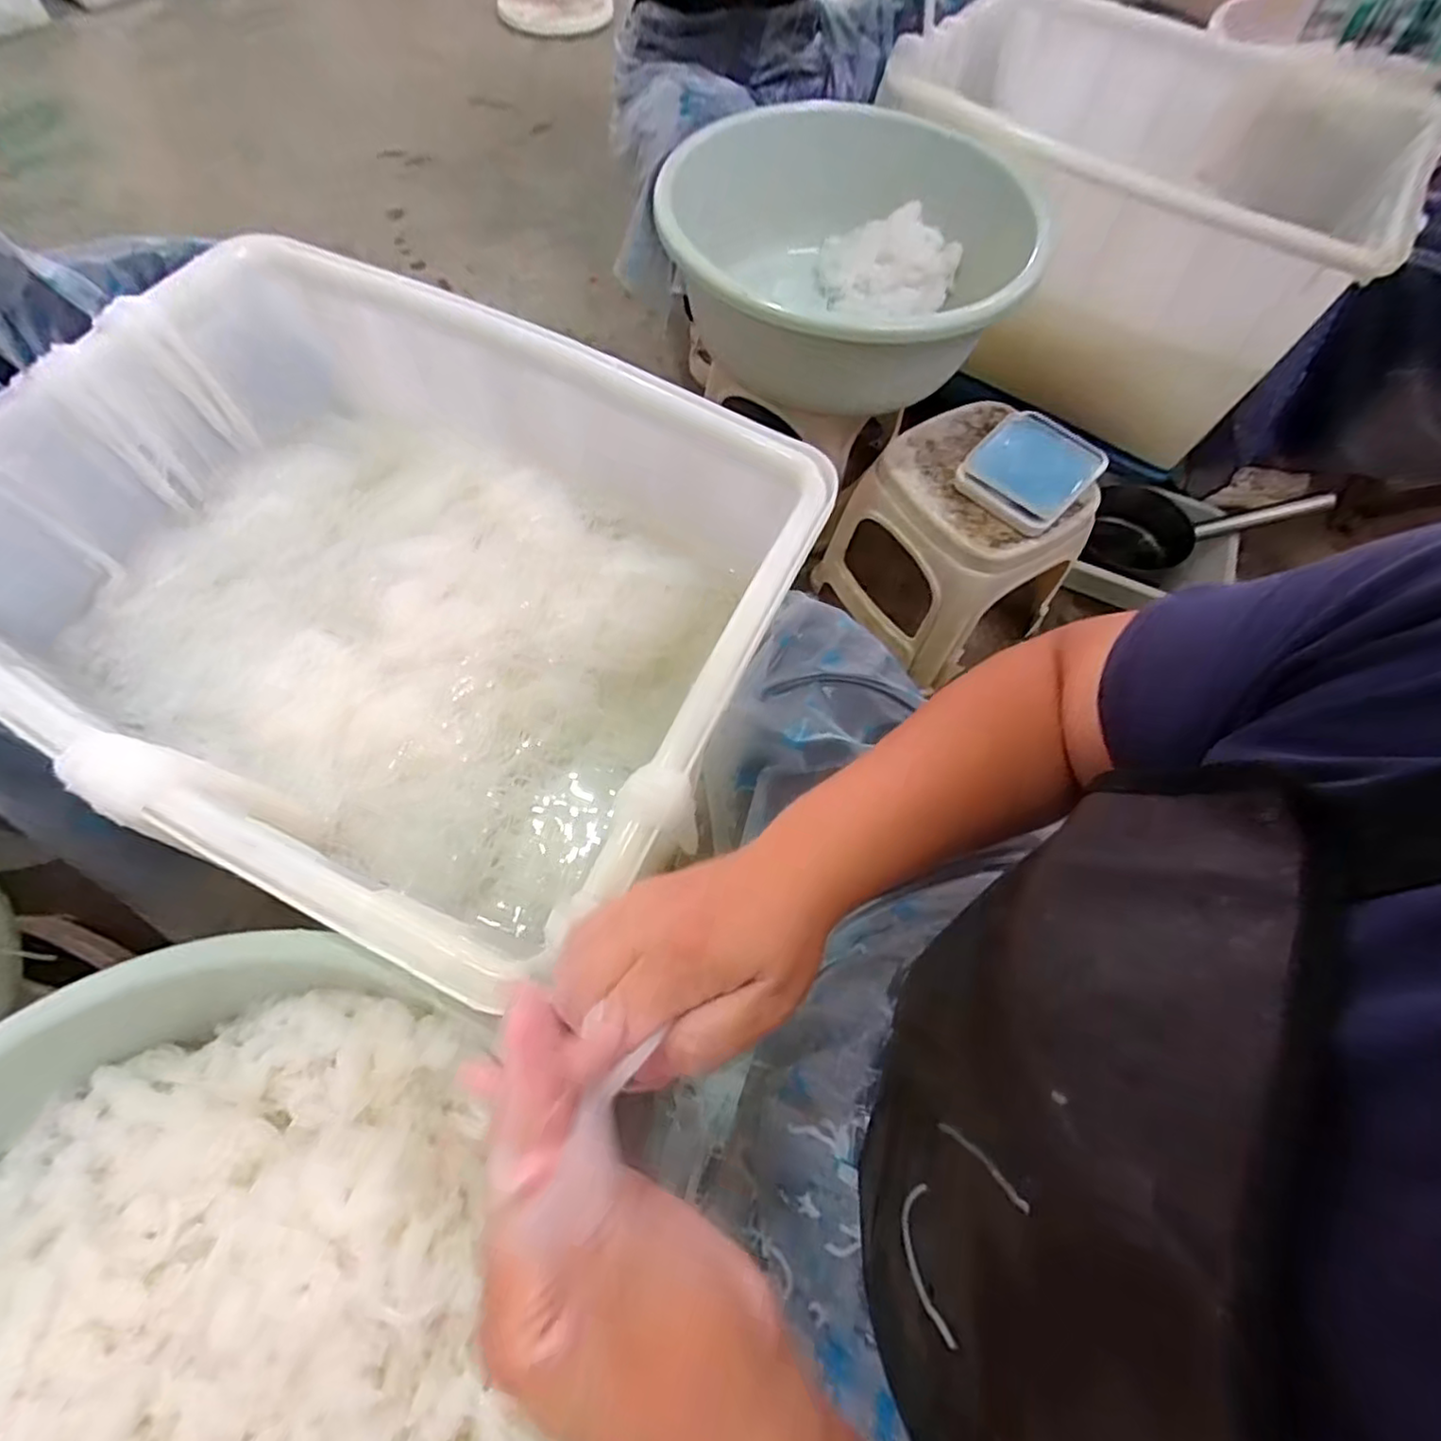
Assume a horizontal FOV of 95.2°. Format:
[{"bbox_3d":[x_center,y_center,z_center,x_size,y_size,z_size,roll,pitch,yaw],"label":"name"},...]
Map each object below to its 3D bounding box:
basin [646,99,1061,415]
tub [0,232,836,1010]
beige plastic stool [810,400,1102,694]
[{"bbox_3d":[0.146,-0.597,0.881,0.451,0.188,0.465,1,64,-2],"label":"basin"},{"bbox_3d":[-0.284,-0.124,0.593,0.661,0.176,0.502,27,66,10],"label":"tub"},{"bbox_3d":[0.328,-0.253,0.954,0.258,0.241,0.255,-35,71,-18],"label":"beige plastic stool"}]

